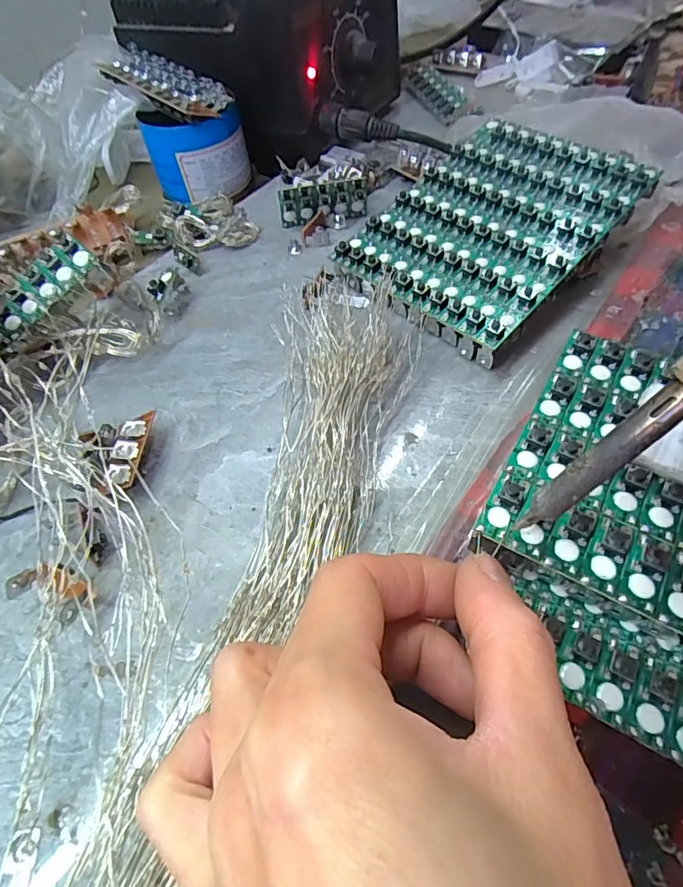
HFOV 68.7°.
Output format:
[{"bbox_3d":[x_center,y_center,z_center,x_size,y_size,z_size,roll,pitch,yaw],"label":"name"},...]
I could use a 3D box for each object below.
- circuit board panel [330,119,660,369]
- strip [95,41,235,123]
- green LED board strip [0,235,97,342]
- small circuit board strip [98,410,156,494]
[{"bbox_3d":[0.070,-0.103,0.237,0.095,0.015,0.130,35,74,24],"label":"circuit board panel"},{"bbox_3d":[-0.103,-0.200,0.279,0.095,0.013,0.032,36,65,24],"label":"strip"},{"bbox_3d":[-0.122,-0.063,0.202,0.017,0.004,0.049,41,83,2],"label":"green LED board strip"},{"bbox_3d":[-0.078,0.002,0.183,0.011,0.004,0.034,4,57,1],"label":"small circuit board strip"}]

